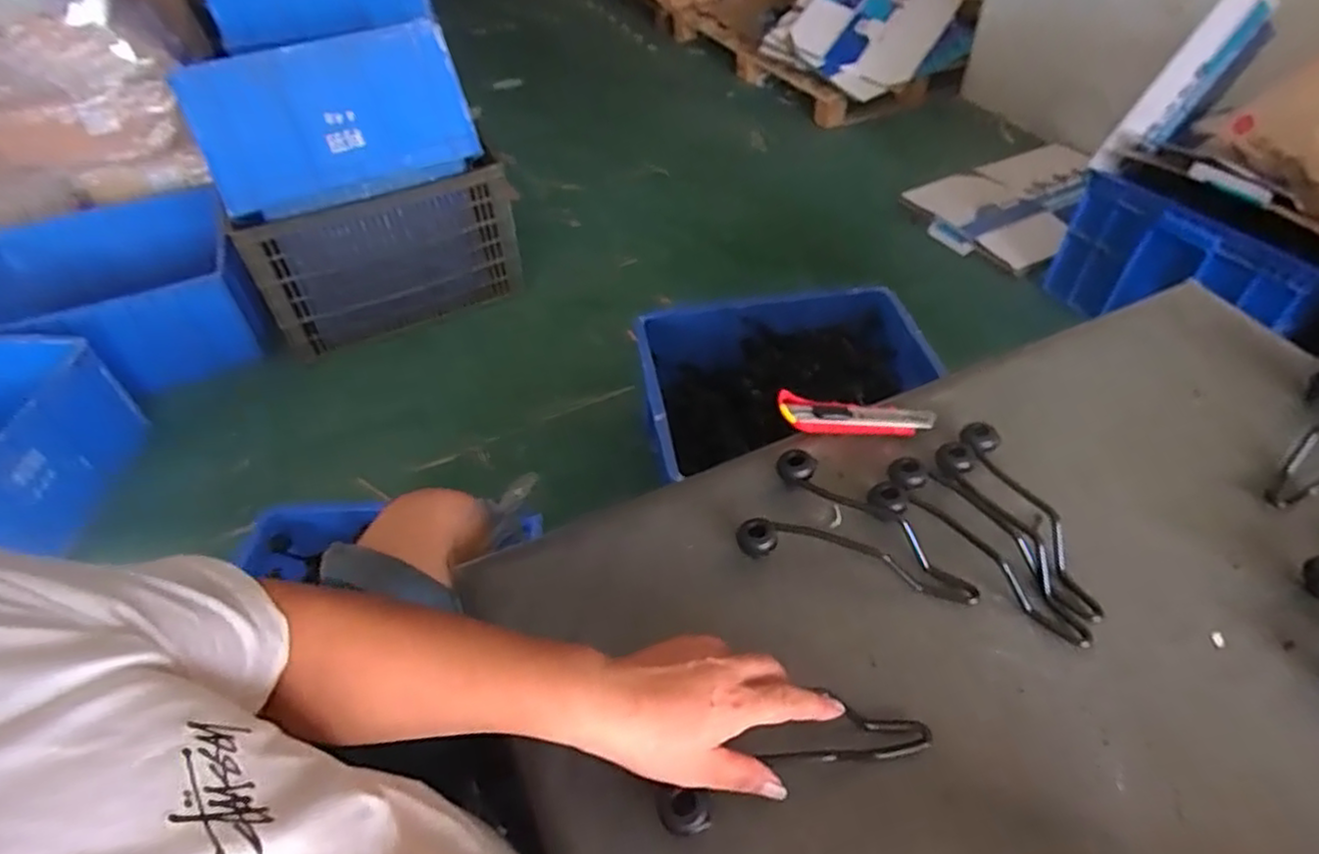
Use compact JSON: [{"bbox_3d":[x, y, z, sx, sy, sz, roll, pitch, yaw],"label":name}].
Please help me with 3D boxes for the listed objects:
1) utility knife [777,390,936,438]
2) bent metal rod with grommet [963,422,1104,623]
[{"bbox_3d":[0.200,-0.010,0.717,0.153,0.018,0.042,4,48,6],"label":"utility knife"},{"bbox_3d":[0.331,0.077,0.626,0.040,0.027,0.201,-9,48,-6],"label":"bent metal rod with grommet"}]

